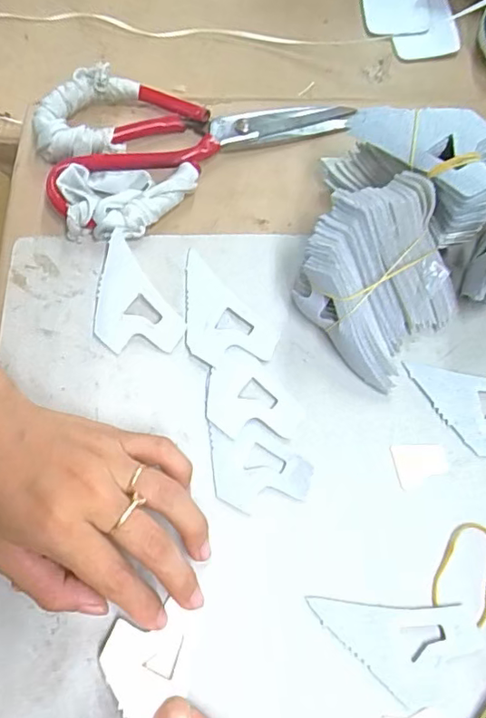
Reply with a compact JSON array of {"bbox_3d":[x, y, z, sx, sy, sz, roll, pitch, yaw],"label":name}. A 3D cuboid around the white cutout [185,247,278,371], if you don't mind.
[{"bbox_3d":[-0.019,-0.025,0.336,0.044,0.004,0.081,-41,73,-14],"label":"white cutout"}]

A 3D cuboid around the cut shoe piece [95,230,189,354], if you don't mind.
[{"bbox_3d":[-0.073,-0.032,0.338,0.045,0.005,0.076,-35,83,-10],"label":"cut shoe piece"}]

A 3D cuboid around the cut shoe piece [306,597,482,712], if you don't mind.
[{"bbox_3d":[0.076,0.147,0.278,0.081,0.005,0.046,1,68,2],"label":"cut shoe piece"}]

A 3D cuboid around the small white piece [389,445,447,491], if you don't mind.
[{"bbox_3d":[0.099,0.057,0.307,0.028,0.004,0.023,-12,68,-4],"label":"small white piece"}]

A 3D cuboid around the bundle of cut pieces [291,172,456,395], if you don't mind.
[{"bbox_3d":[0.078,-0.047,0.315,0.085,0.058,0.087,-42,73,-14],"label":"bundle of cut pieces"}]

